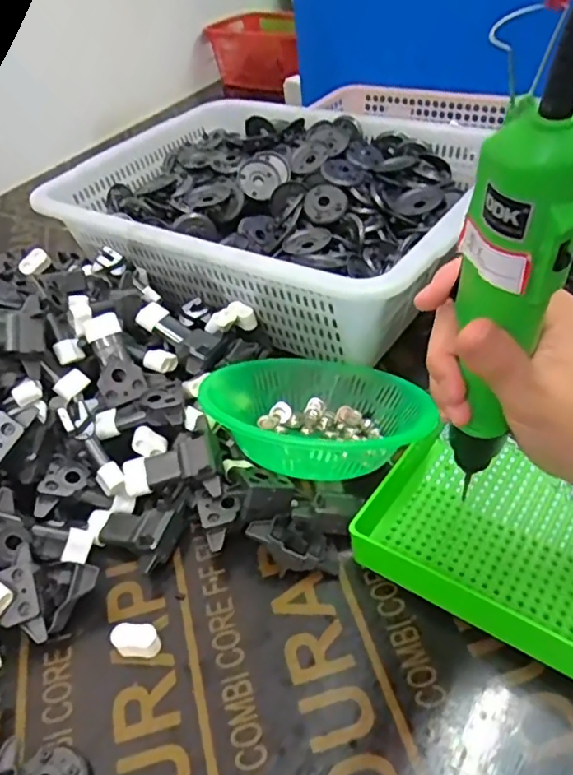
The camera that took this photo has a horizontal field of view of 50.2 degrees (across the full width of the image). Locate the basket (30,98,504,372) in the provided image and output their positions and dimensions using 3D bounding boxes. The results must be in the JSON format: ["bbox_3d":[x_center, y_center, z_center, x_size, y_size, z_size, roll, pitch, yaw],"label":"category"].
[{"bbox_3d":[-0.025,-0.173,0.595,0.388,0.100,0.287,20,49,27],"label":"basket"}]

